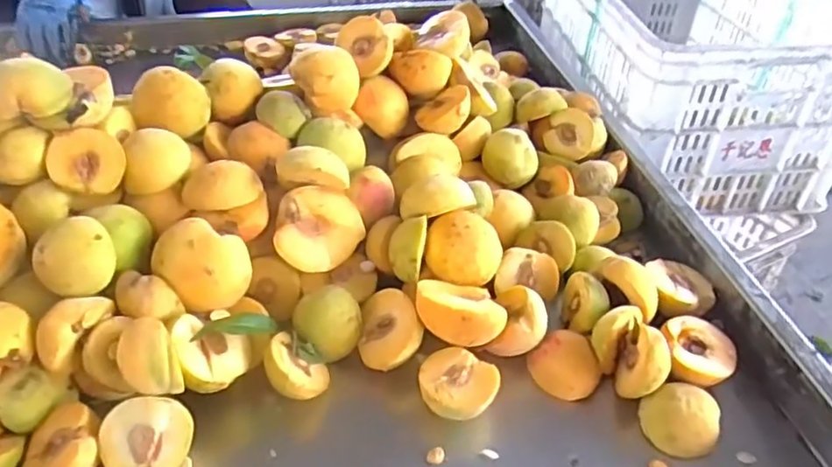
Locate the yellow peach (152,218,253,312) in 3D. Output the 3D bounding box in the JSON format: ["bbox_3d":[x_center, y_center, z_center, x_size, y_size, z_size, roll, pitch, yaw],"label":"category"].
[{"bbox_3d":[-0.184,0.025,0.536,0.066,0.056,0.062,1,40,-1],"label":"yellow peach"}]

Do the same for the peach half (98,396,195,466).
[{"bbox_3d":[-0.201,0.153,0.478,0.063,0.030,0.059,-4,83,-8],"label":"peach half"}]

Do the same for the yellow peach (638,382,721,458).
[{"bbox_3d":[0.214,0.150,0.507,0.055,0.028,0.053,-2,40,-4],"label":"yellow peach"}]

